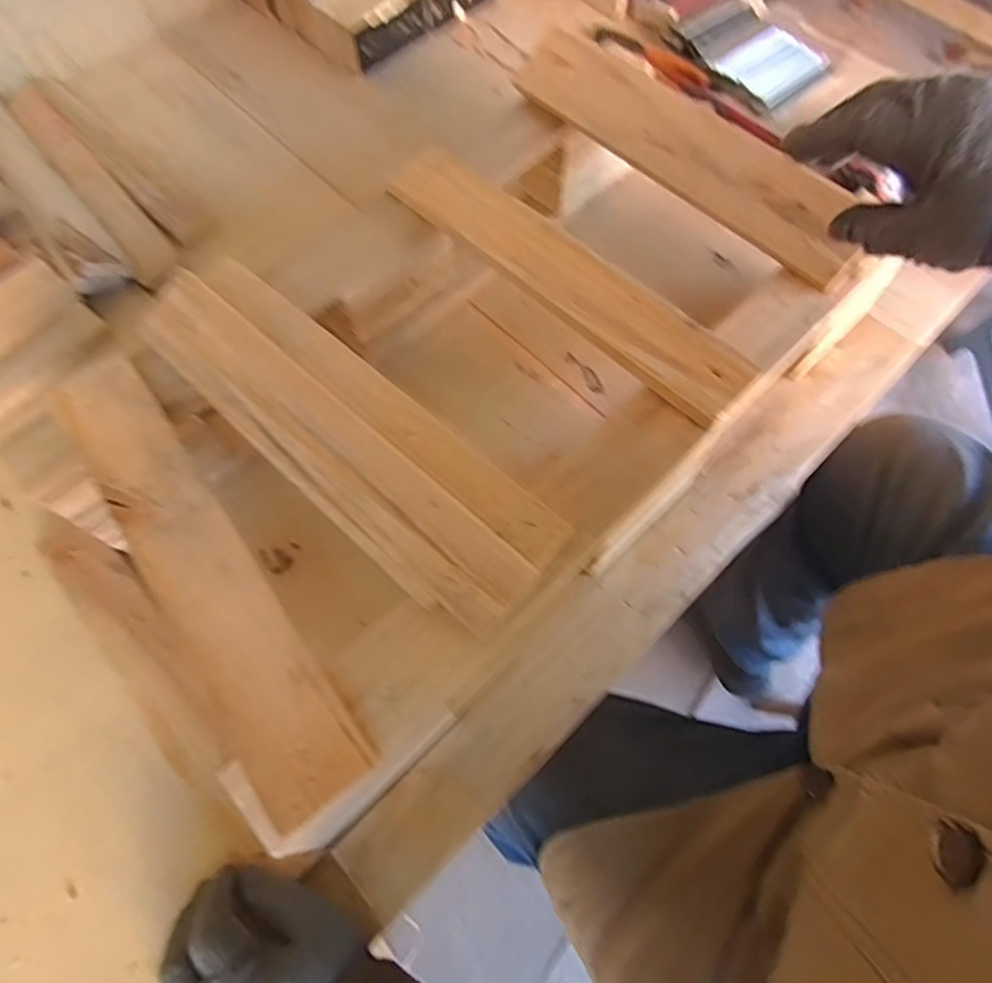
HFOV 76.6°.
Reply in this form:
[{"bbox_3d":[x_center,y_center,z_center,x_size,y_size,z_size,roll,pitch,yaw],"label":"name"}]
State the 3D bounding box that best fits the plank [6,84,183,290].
[{"bbox_3d":[-0.460,-0.352,0.702,0.048,0.020,0.347,-34,72,-30],"label":"plank"}]

